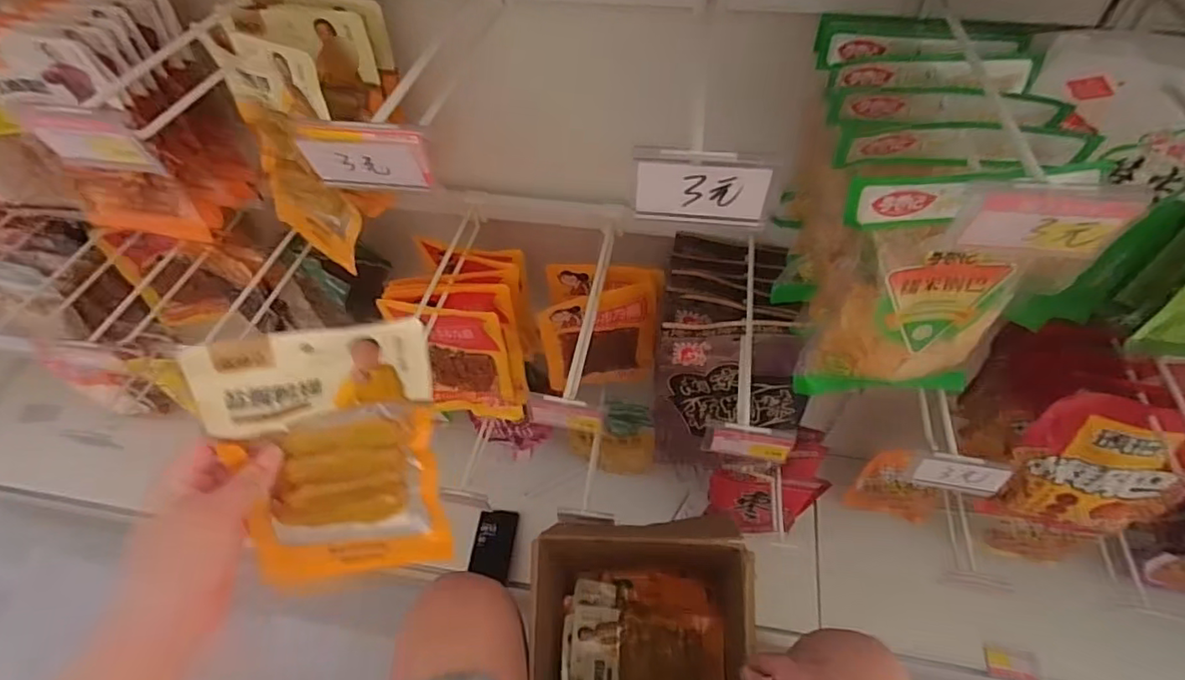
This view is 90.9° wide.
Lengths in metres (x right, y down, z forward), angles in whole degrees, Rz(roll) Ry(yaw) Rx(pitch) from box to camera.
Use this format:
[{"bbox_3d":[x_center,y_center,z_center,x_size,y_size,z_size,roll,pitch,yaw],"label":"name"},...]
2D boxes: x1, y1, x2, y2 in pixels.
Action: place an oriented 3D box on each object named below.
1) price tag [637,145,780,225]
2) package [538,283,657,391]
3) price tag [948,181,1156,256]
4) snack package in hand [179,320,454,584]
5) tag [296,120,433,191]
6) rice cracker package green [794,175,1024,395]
[{"bbox_3d":[0.061,-0.084,0.327,0.072,0.047,0.008,3,55,4],"label":"price tag"},{"bbox_3d":[0.010,0.010,0.777,0.143,0.201,0.038,-10,55,-6],"label":"package"},{"bbox_3d":[0.233,-0.062,0.303,0.080,0.045,0.008,3,54,7],"label":"price tag"},{"bbox_3d":[-0.196,0.096,0.447,0.149,0.227,0.012,-6,29,-14],"label":"snack package in hand"},{"bbox_3d":[-0.135,-0.109,0.351,0.075,0.042,0.009,6,49,6],"label":"tag"},{"bbox_3d":[0.233,-0.022,0.421,0.142,0.207,0.033,9,55,8],"label":"rice cracker package green"}]

